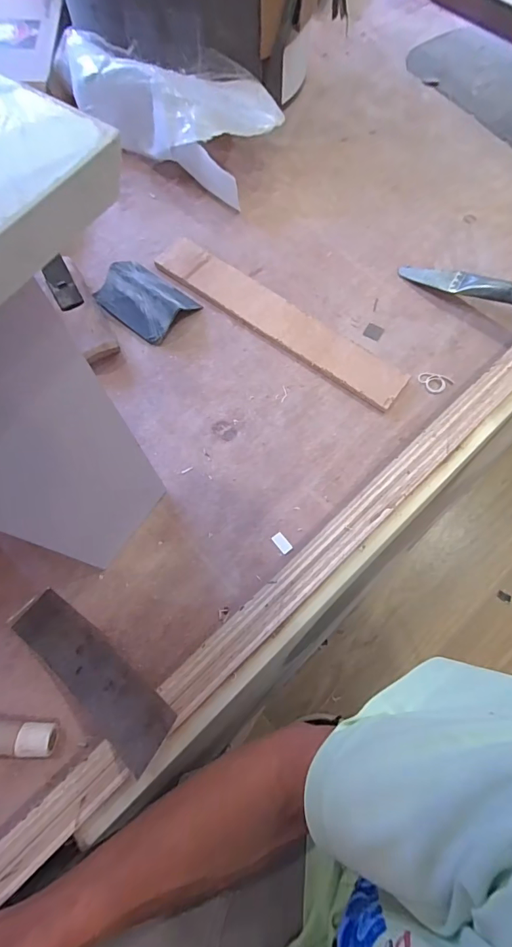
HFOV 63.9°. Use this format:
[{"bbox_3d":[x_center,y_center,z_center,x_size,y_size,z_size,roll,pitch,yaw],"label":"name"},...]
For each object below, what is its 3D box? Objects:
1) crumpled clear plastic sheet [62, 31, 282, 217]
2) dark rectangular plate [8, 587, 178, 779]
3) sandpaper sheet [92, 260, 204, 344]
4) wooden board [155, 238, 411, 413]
[{"bbox_3d":[-0.125,-0.541,0.609,0.331,0.106,0.164,31,73,10],"label":"crumpled clear plastic sheet"},{"bbox_3d":[-0.155,0.183,0.381,0.201,0.024,0.055,27,71,29],"label":"dark rectangular plate"},{"bbox_3d":[-0.146,-0.230,0.540,0.114,0.032,0.082,38,74,11],"label":"sandpaper sheet"},{"bbox_3d":[0.026,-0.205,0.541,0.370,0.012,0.062,36,74,11],"label":"wooden board"}]

